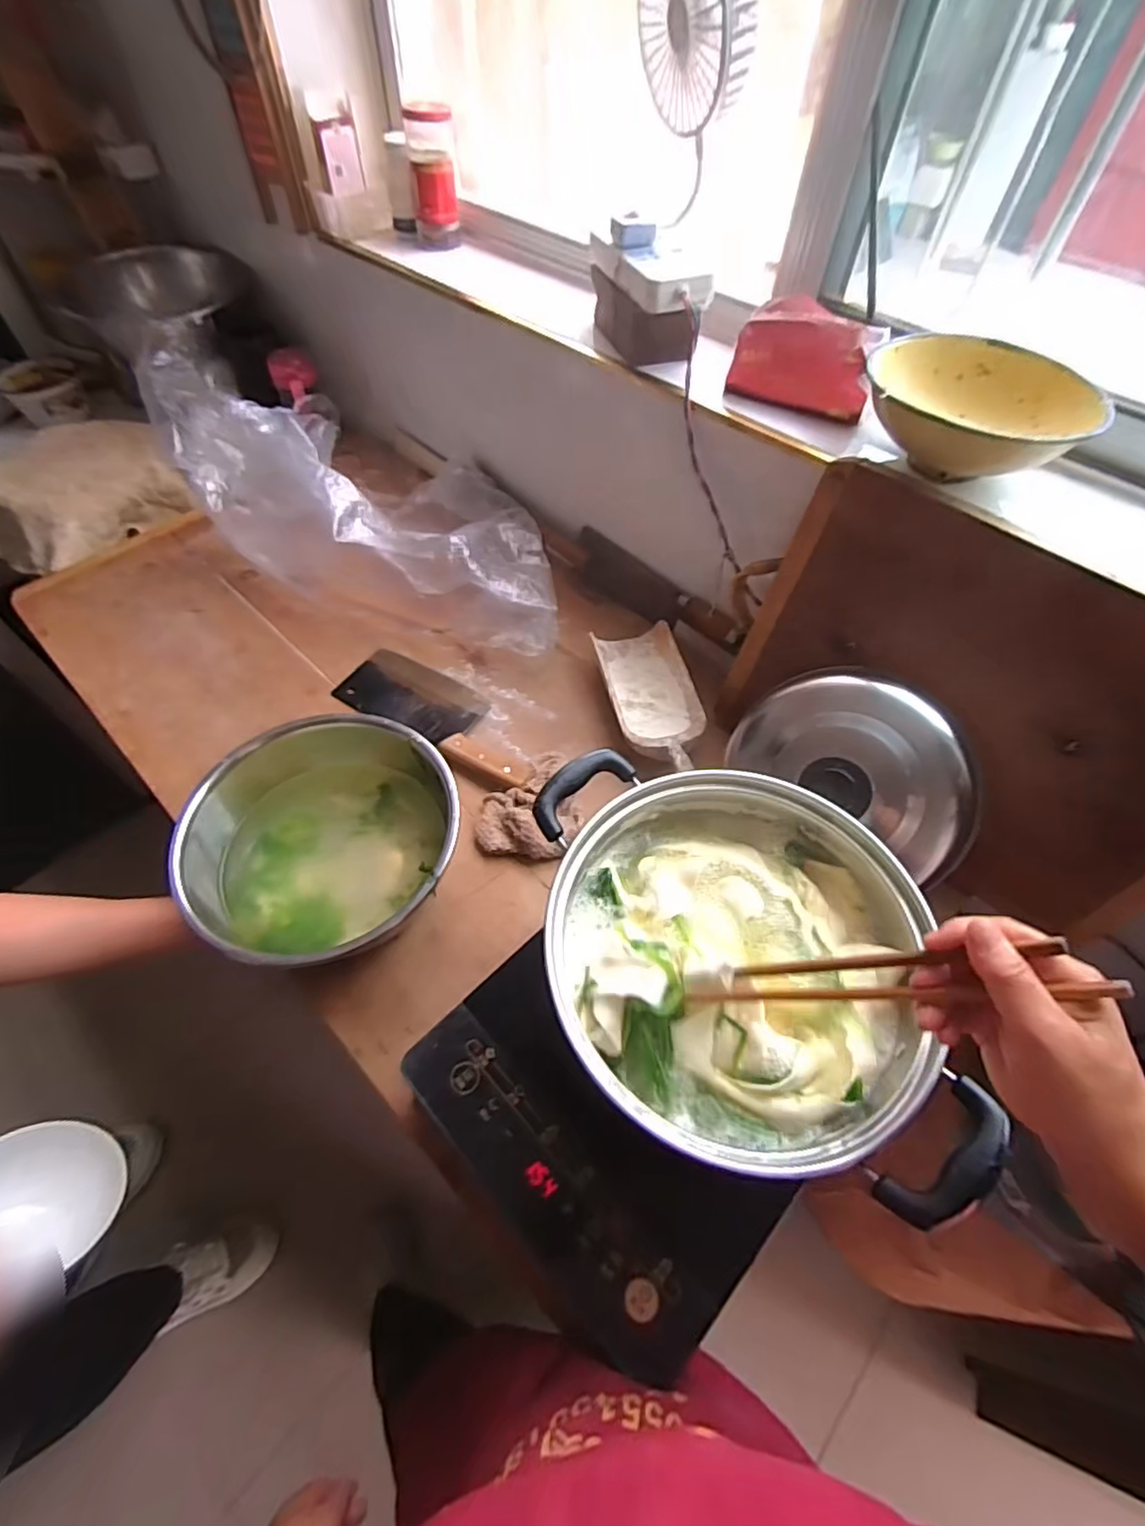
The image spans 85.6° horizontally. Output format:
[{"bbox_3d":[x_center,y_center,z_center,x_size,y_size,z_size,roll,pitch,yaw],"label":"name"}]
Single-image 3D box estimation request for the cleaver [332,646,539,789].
[{"bbox_3d":[-0.160,-0.062,0.758,0.292,0.016,0.099,29,59,17],"label":"cleaver"}]

